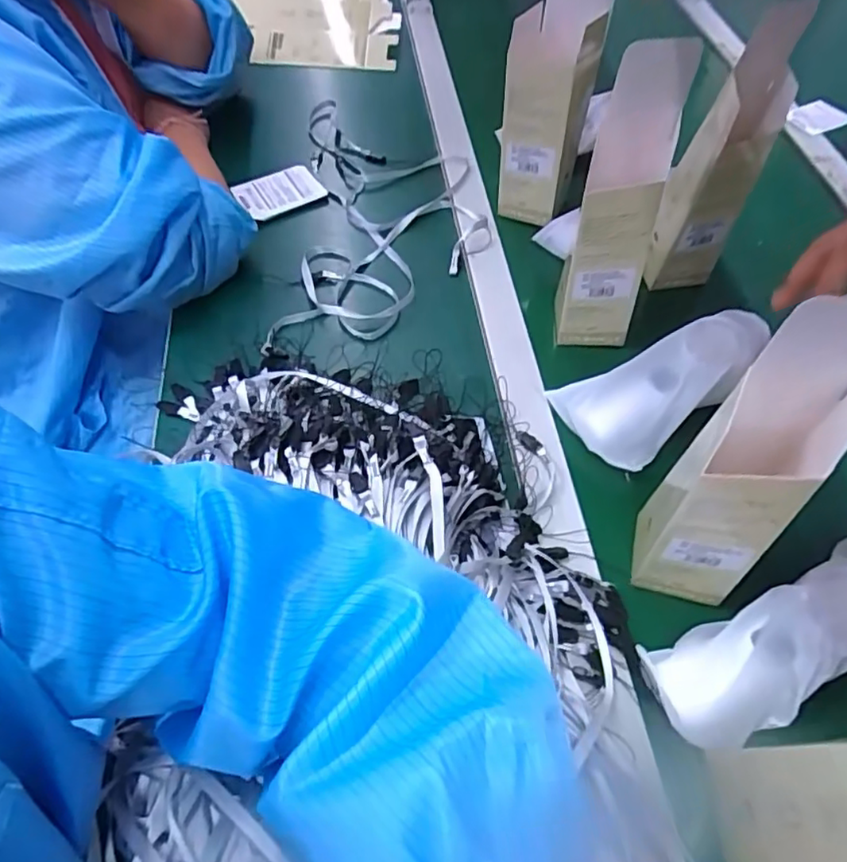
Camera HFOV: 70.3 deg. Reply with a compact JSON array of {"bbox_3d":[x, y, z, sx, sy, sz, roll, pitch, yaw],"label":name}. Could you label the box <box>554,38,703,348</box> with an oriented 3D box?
[{"bbox_3d":[0.158,-0.175,0.488,0.065,0.224,0.073,12,56,8],"label":"box"}]

